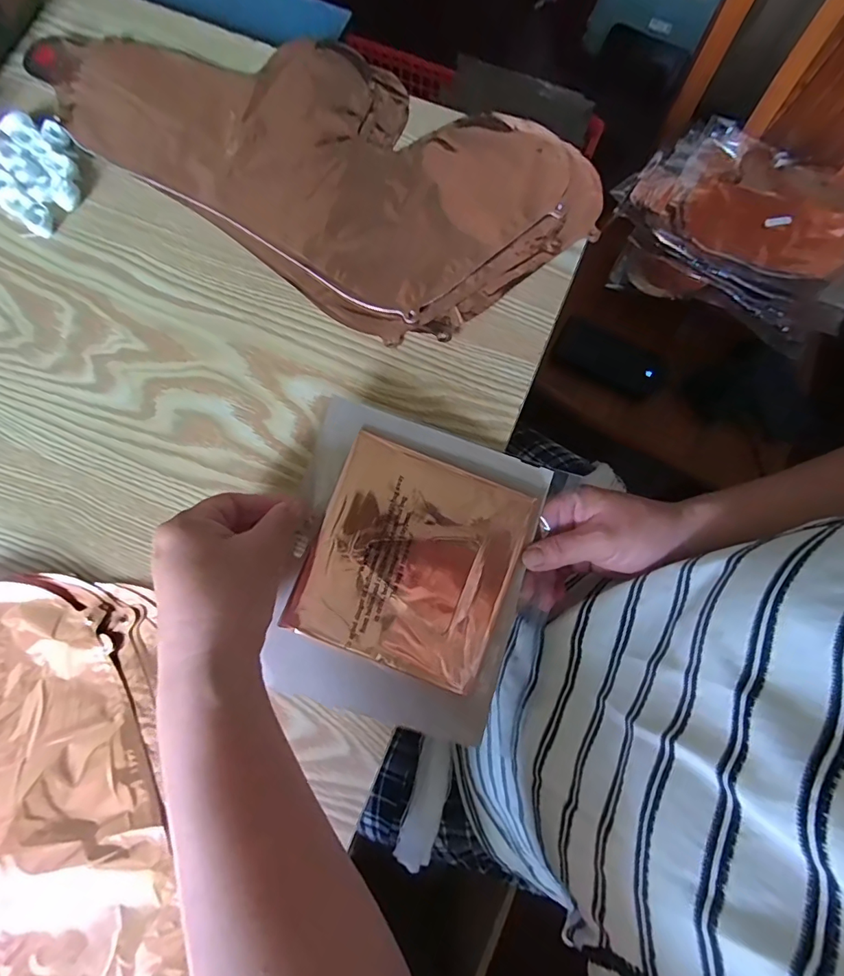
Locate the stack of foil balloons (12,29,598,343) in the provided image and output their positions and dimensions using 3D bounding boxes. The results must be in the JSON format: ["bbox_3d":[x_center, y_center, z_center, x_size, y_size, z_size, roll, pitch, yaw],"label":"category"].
[{"bbox_3d":[-0.088,-0.284,0.388,0.434,0.014,0.220,34,80,7],"label":"stack of foil balloons"}]

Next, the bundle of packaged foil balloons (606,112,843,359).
[{"bbox_3d":[0.463,-0.365,0.675,0.361,0.066,0.263,32,79,5],"label":"bundle of packaged foil balloons"}]

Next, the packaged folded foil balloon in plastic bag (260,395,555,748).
[{"bbox_3d":[-0.011,0.052,0.317,0.160,0.028,0.190,16,78,3],"label":"packaged folded foil balloon in plastic bag"}]

